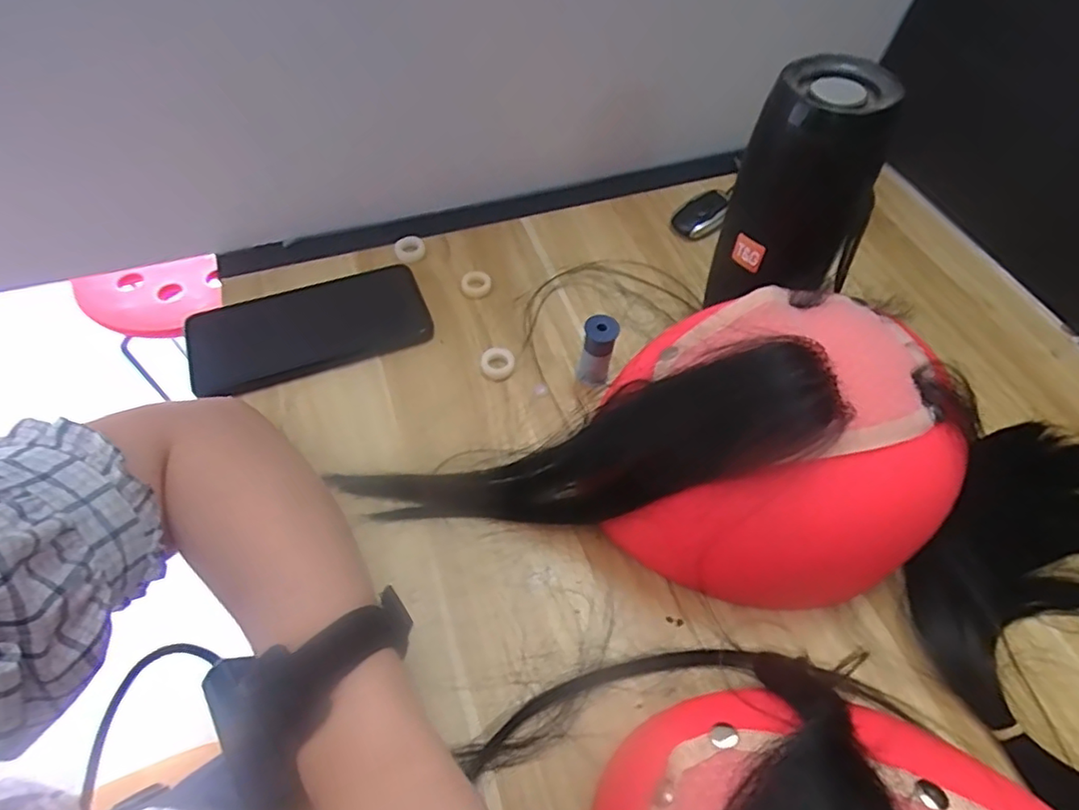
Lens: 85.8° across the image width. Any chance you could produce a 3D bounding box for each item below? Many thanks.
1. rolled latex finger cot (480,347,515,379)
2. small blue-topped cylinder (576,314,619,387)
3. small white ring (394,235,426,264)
[{"bbox_3d":[-0.029,-0.030,0.403,0.022,0.006,0.024,1,57,-1],"label":"rolled latex finger cot"},{"bbox_3d":[0.038,-0.034,0.384,0.021,0.052,0.023,12,57,6],"label":"small blue-topped cylinder"},{"bbox_3d":[-0.103,-0.125,0.466,0.023,0.008,0.026,-22,60,-16],"label":"small white ring"}]

